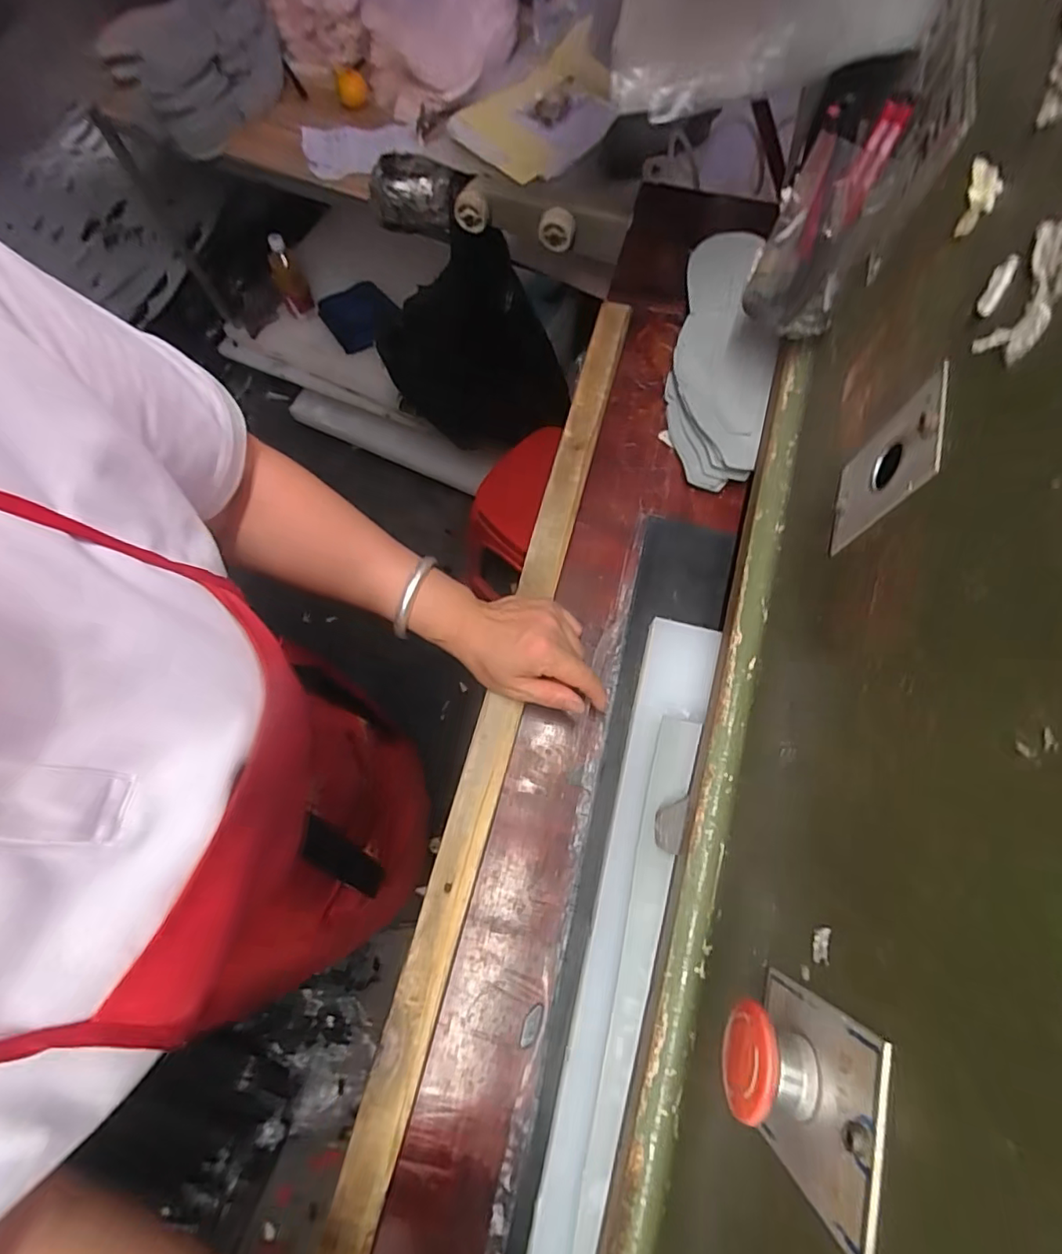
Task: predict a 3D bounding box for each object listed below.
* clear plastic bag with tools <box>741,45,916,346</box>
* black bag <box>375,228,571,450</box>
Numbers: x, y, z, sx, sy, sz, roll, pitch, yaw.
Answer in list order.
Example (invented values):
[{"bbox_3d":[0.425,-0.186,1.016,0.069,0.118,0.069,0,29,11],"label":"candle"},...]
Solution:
[{"bbox_3d":[0.213,-0.296,0.405,0.069,0.134,0.092,24,75,9],"label":"clear plastic bag with tools"},{"bbox_3d":[-0.106,-0.461,0.950,0.330,0.435,0.054,13,73,5],"label":"black bag"}]

